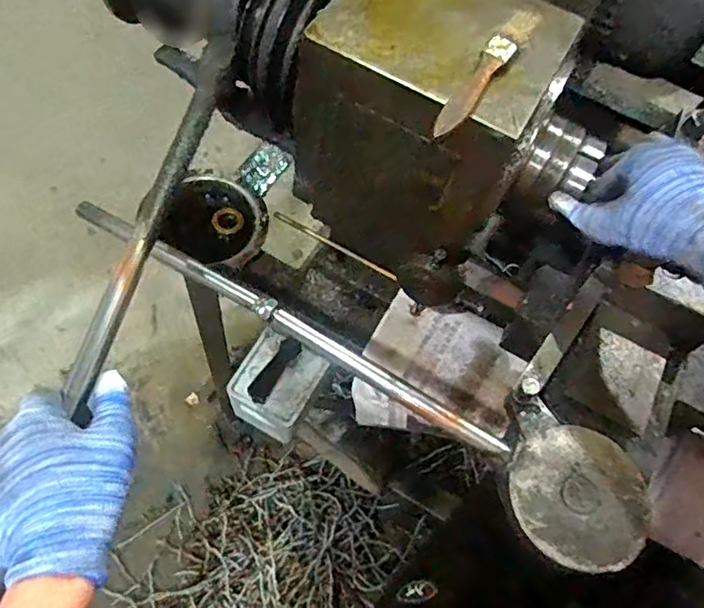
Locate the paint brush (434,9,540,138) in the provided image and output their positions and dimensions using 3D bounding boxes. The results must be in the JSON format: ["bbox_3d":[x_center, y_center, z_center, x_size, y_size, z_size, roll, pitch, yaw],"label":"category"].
[{"bbox_3d":[0.098,-0.168,0.401,0.019,0.008,0.150,33,63,9],"label":"paint brush"}]

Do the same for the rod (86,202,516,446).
[{"bbox_3d":[-0.061,0.012,0.466,0.400,0.014,0.019,31,63,8],"label":"rod"}]

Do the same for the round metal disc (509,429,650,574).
[{"bbox_3d":[0.164,0.137,0.404,0.097,0.009,0.095,3,62,-7],"label":"round metal disc"}]

